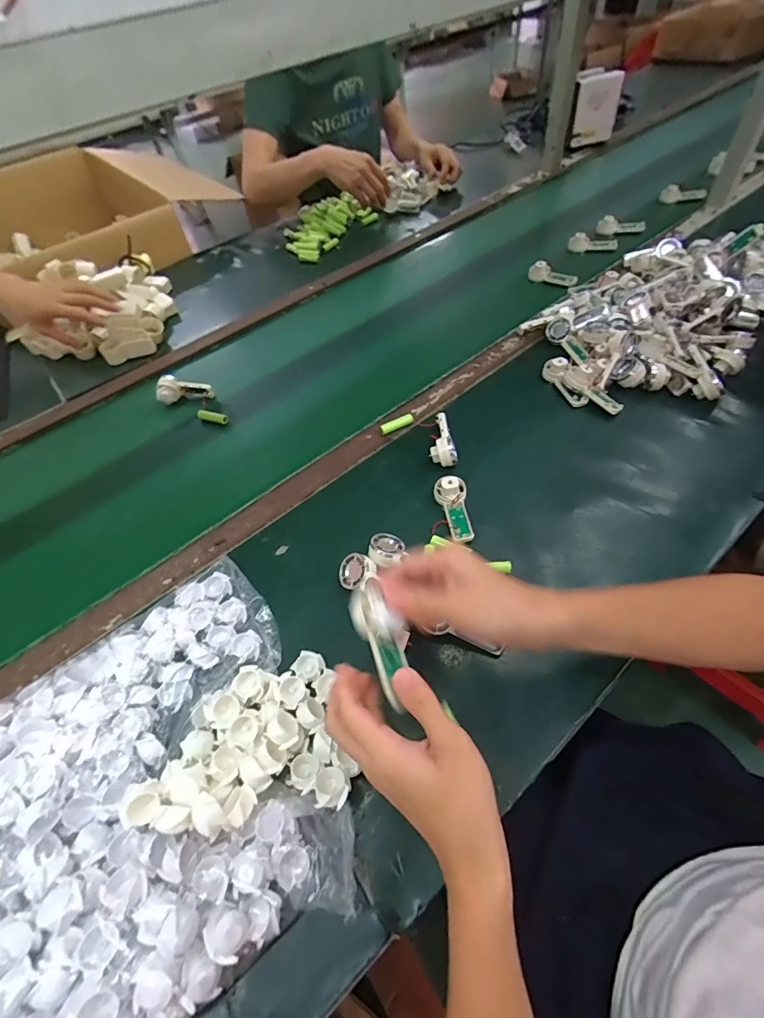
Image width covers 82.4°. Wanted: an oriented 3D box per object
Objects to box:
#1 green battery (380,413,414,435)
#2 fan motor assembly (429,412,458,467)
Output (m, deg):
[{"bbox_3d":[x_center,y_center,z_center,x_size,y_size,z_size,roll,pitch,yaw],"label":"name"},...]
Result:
[{"bbox_3d":[0.022,-0.125,0.641,0.051,0.014,0.015,-22,56,-10],"label":"green battery"},{"bbox_3d":[0.086,-0.100,0.598,0.035,0.034,0.087,2,55,7],"label":"fan motor assembly"}]

